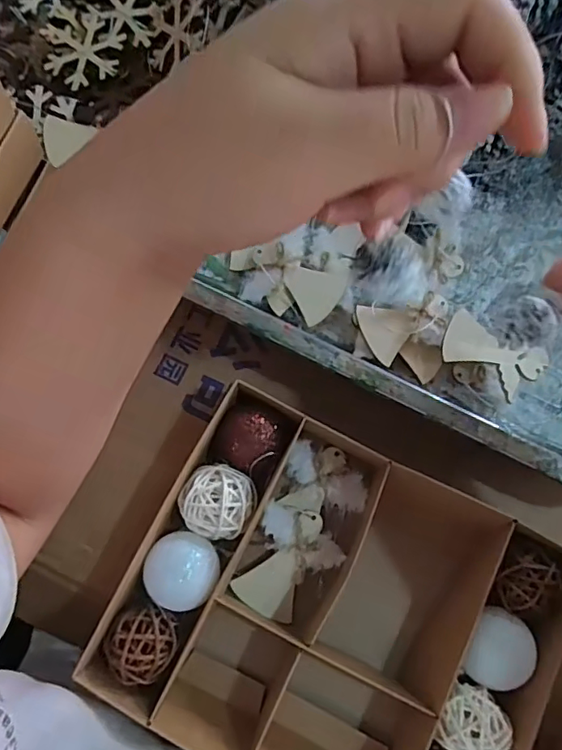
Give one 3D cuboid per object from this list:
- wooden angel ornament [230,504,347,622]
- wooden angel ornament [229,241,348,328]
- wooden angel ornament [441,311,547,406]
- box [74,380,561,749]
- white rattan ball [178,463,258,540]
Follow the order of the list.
[{"bbox_3d":[0.002,0.103,0.303,0.046,0.014,0.058,36,77,8],"label":"wooden angel ornament"},{"bbox_3d":[0.001,-0.057,0.338,0.070,0.009,0.038,26,91,9],"label":"wooden angel ornament"},{"bbox_3d":[0.125,-0.011,0.325,0.060,0.004,0.042,29,75,3],"label":"wooden angel ornament"},{"bbox_3d":[0.028,0.125,0.285,0.203,0.041,0.170,25,76,6],"label":"box"},{"bbox_3d":[-0.033,0.069,0.299,0.037,0.036,0.037,0,75,-1],"label":"white rattan ball"}]

